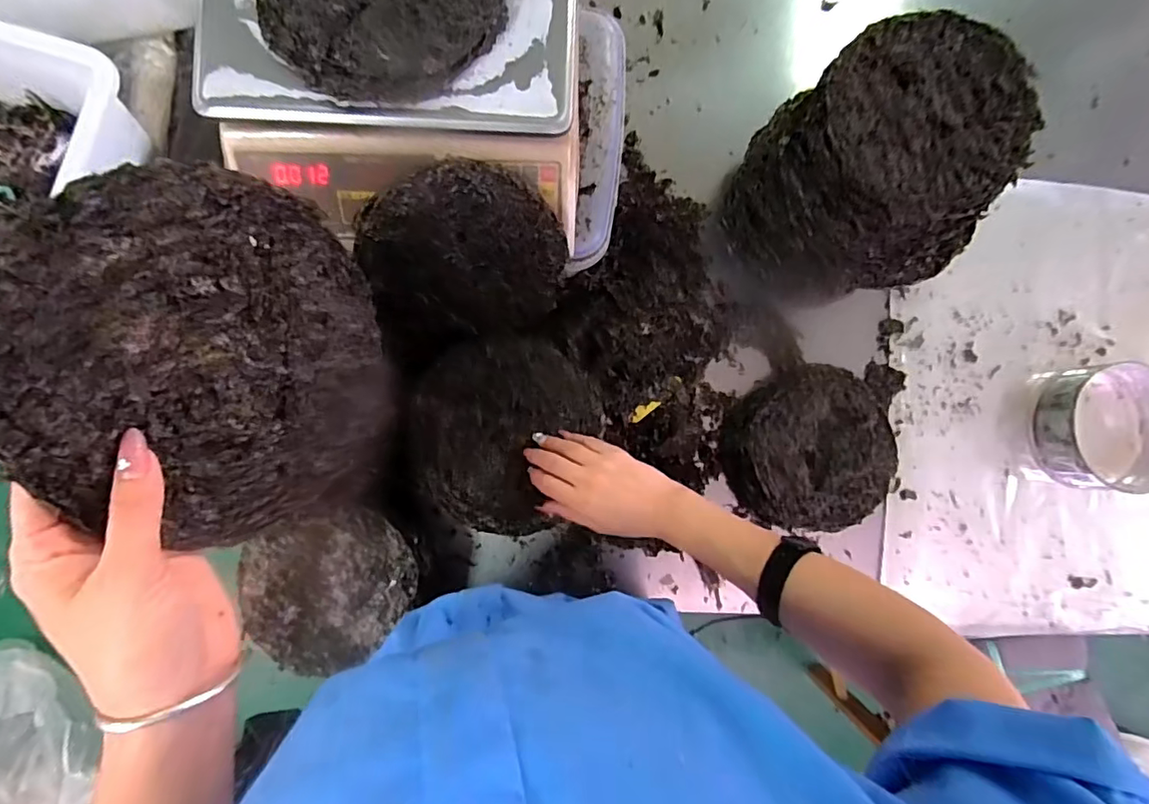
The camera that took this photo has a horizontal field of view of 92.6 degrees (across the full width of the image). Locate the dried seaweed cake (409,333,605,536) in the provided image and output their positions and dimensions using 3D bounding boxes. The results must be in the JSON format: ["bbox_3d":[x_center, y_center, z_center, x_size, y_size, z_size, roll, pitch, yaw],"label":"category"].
[{"bbox_3d":[-0.077,0.024,0.588,0.183,0.040,0.195,0,88,-4],"label":"dried seaweed cake"}]

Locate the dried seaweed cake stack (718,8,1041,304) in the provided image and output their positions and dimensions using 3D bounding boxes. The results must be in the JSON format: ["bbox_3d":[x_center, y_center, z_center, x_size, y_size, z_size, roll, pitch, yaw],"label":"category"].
[{"bbox_3d":[0.327,-0.246,0.654,0.214,0.280,0.235,-22,89,-4],"label":"dried seaweed cake stack"}]

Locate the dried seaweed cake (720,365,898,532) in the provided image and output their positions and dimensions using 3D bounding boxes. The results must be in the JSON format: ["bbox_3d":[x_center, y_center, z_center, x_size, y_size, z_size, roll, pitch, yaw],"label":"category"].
[{"bbox_3d":[0.318,0.065,0.747,0.218,0.054,0.214,0,88,-4],"label":"dried seaweed cake"}]

